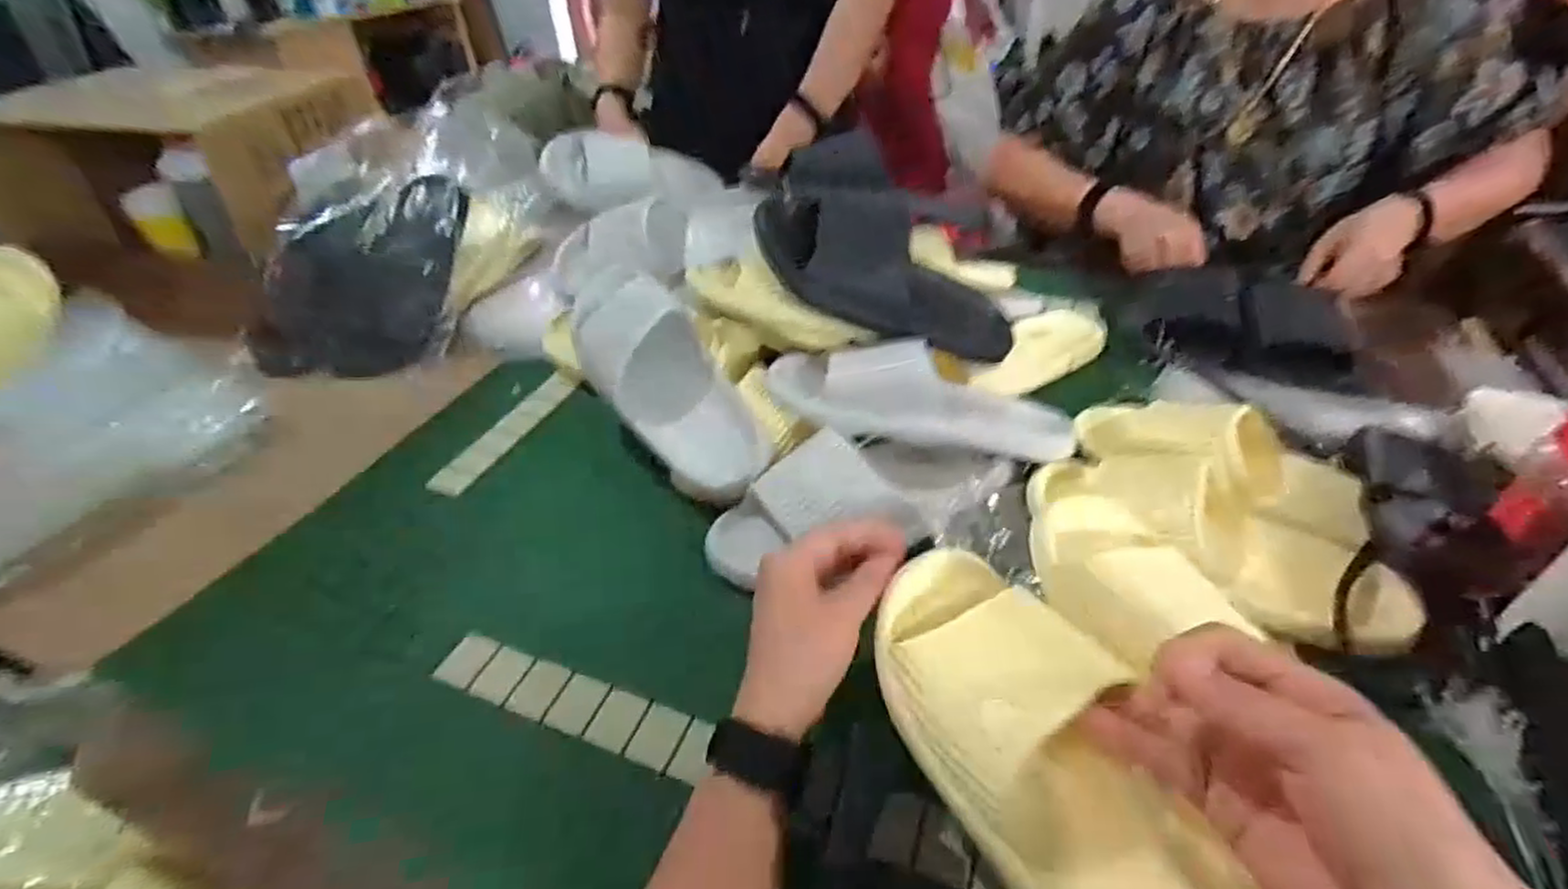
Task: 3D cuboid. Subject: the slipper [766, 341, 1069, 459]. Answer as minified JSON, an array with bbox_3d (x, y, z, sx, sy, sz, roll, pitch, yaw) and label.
[{"bbox_3d":[0.126,-0.048,0.620,0.273,0.075,0.088,12,40,-1],"label":"slipper"}]

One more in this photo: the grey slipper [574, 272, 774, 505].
[{"bbox_3d":[-0.096,-0.045,0.635,0.100,0.068,0.220,-29,72,-27],"label":"grey slipper"}]

